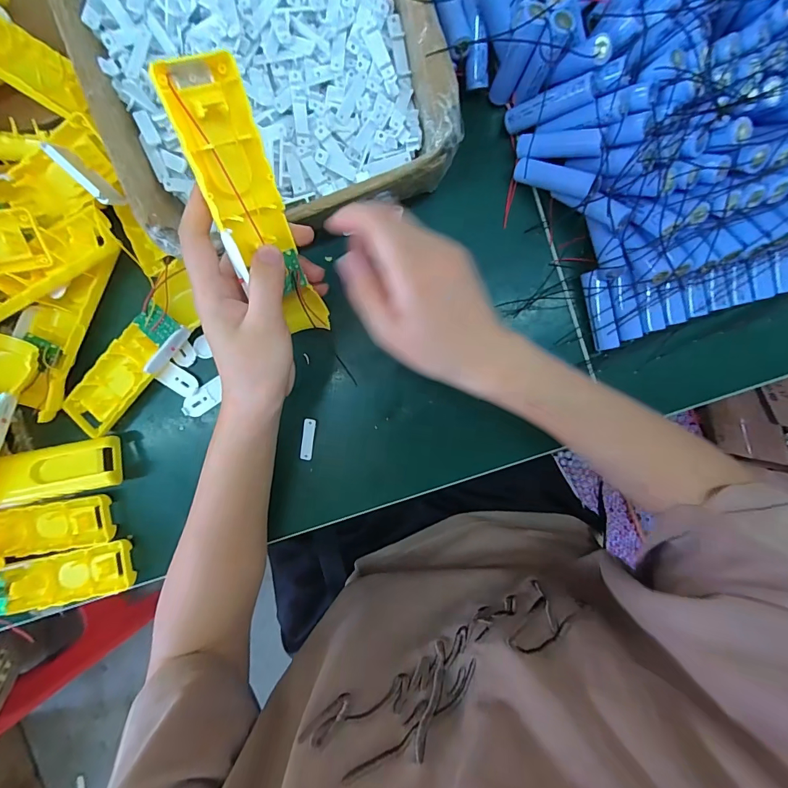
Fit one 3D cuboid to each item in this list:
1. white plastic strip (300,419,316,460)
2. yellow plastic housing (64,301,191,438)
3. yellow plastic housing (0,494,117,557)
[{"bbox_3d":[-0.075,0.040,0.351,0.010,0.004,0.037,6,102,-16],"label":"white plastic strip"},{"bbox_3d":[-0.228,-0.020,0.336,0.127,0.022,0.043,-44,91,3],"label":"yellow plastic housing"},{"bbox_3d":[-0.303,0.116,0.347,0.109,0.021,0.041,-8,92,1],"label":"yellow plastic housing"}]

